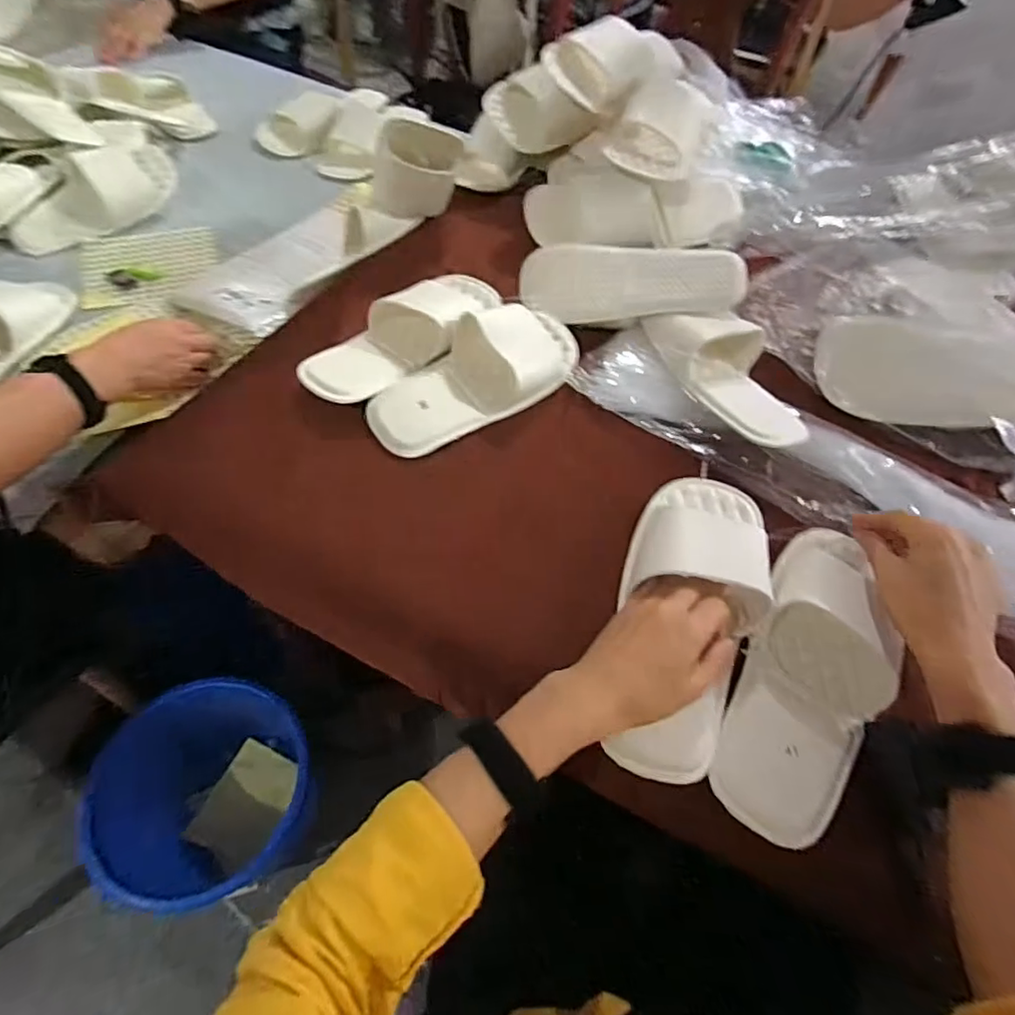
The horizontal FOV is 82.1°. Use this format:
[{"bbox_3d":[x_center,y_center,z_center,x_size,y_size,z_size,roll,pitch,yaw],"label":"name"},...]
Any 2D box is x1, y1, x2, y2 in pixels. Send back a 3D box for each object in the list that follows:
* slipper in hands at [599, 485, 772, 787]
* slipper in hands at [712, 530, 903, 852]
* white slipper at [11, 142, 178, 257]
[{"bbox_3d":[0.142,0.075,0.442,0.103,0.039,0.246,14,61,5],"label":"slipper in hands"},{"bbox_3d":[0.224,0.115,0.429,0.092,0.059,0.242,26,65,12],"label":"slipper in hands"},{"bbox_3d":[-0.597,-0.450,0.845,0.242,0.061,0.091,-41,68,-13],"label":"white slipper"}]

